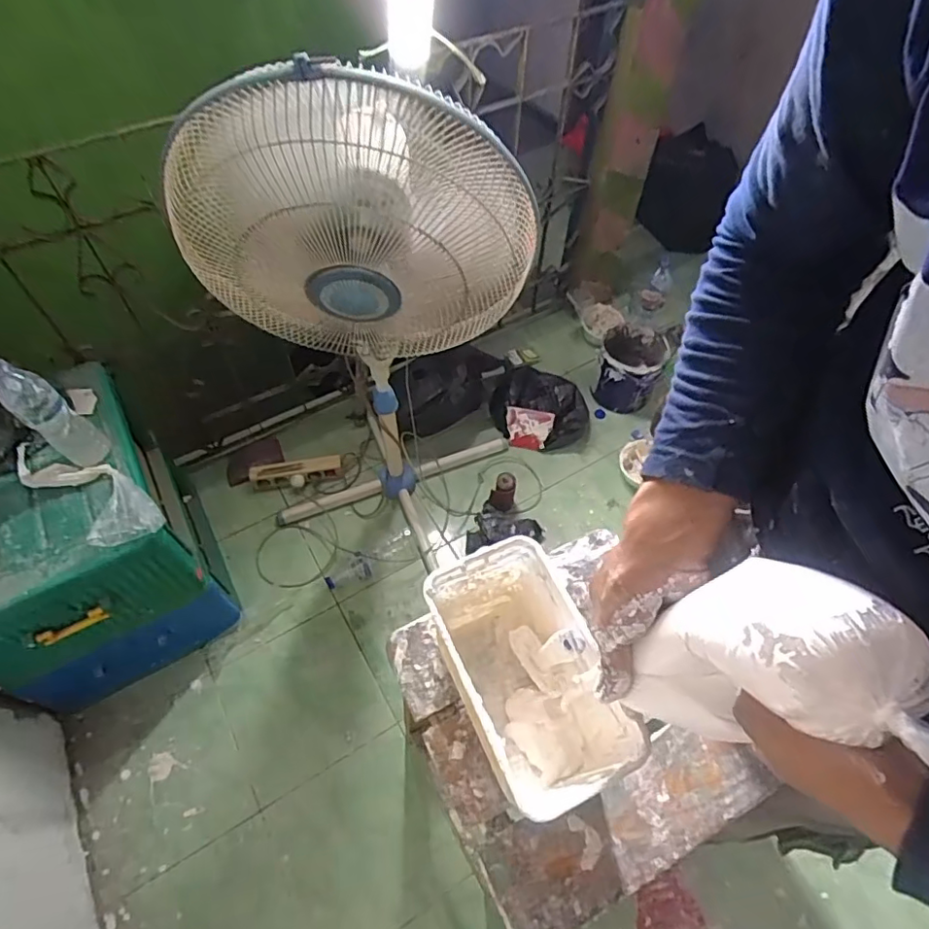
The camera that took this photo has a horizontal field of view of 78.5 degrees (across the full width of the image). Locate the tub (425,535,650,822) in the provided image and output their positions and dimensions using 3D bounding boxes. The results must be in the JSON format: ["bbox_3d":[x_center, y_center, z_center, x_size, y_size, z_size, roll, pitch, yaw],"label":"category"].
[{"bbox_3d":[0.054,0.189,0.500,0.103,0.158,0.194,-22,60,-14],"label":"tub"}]

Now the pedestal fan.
[{"bbox_3d":[-0.105,-0.174,1.001,0.392,1.036,0.408,8,57,4],"label":"pedestal fan"}]

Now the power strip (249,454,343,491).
[{"bbox_3d":[-0.430,0.021,1.457,0.225,0.050,0.061,-10,56,-6],"label":"power strip"}]

